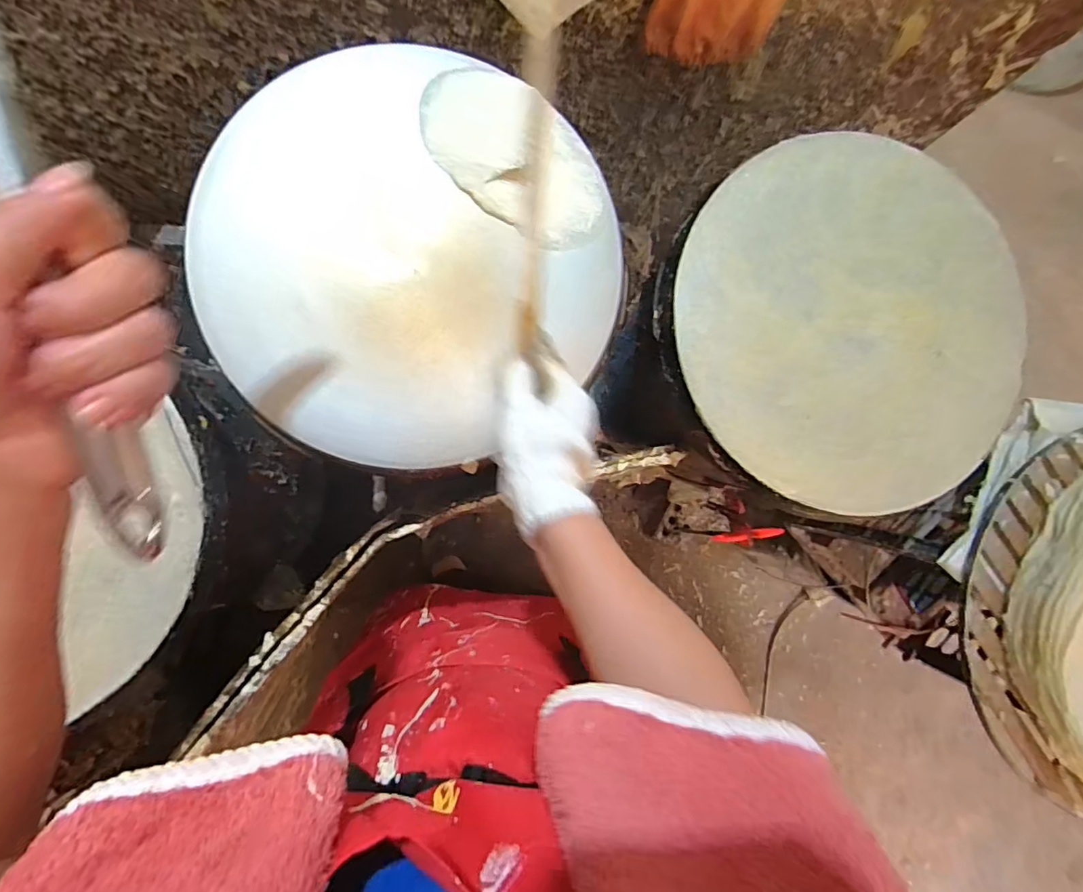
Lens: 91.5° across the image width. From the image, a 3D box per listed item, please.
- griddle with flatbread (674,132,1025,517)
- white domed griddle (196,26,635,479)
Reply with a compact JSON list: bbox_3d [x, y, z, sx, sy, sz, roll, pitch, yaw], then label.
[{"bbox_3d":[0.307,-0.128,0.530,0.350,0.036,0.366,6,87,-7],"label":"griddle with flatbread"},{"bbox_3d":[-0.115,-0.168,0.469,0.365,0.034,0.356,0,87,-7],"label":"white domed griddle"}]

